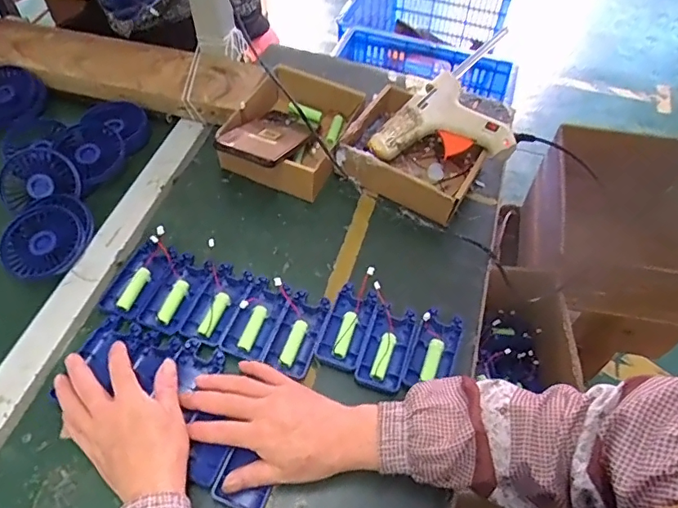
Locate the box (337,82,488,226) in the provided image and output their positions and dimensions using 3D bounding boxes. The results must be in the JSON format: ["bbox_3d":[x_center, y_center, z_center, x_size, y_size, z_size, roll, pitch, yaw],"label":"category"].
[{"bbox_3d":[0.100,-0.133,0.665,0.164,0.054,0.160,27,58,13],"label":"box"}]

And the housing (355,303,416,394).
[{"bbox_3d":[0.050,0.093,0.524,0.044,0.017,0.088,16,57,7],"label":"housing"}]

